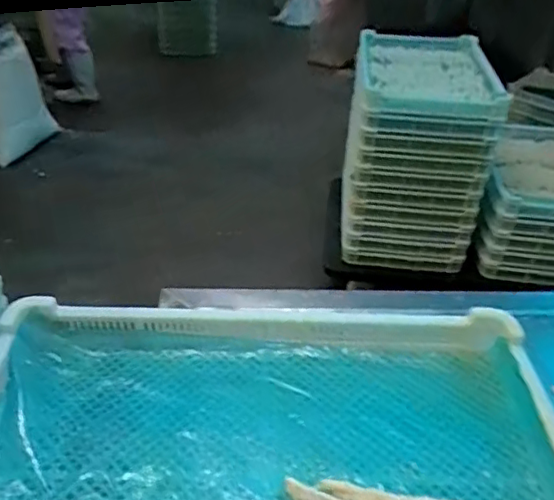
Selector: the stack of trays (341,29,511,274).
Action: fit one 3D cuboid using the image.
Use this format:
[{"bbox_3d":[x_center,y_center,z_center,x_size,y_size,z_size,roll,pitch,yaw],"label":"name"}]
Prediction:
[{"bbox_3d":[0.416,-0.265,1.835,0.385,0.578,0.377,6,37,4],"label":"stack of trays"}]

